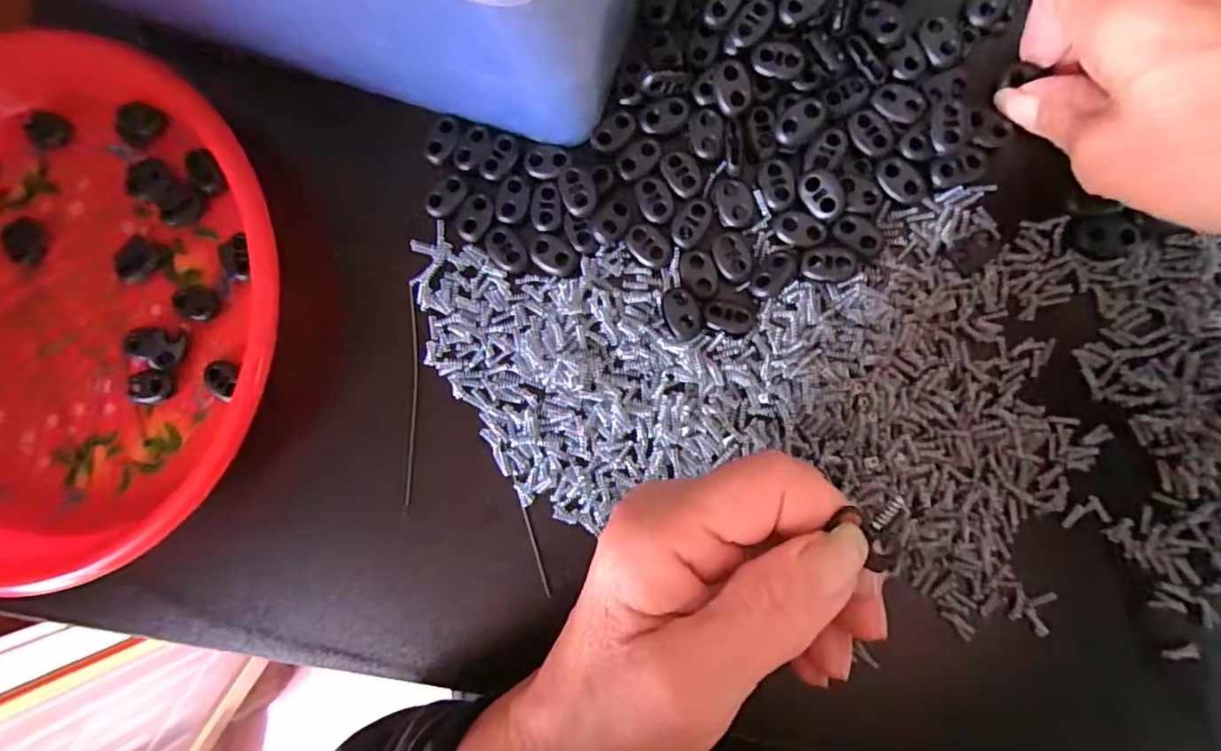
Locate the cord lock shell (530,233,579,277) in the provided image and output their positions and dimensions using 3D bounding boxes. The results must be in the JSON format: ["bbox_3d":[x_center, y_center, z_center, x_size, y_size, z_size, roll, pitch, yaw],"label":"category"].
[{"bbox_3d":[-0.024,-0.052,0.256,0.022,0.004,0.014,30,92,8],"label":"cord lock shell"}]

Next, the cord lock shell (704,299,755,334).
[{"bbox_3d":[0.048,-0.024,0.244,0.020,0.004,0.013,11,90,8],"label":"cord lock shell"}]

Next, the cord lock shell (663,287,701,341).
[{"bbox_3d":[0.029,-0.025,0.245,0.014,0.008,0.022,-5,88,8],"label":"cord lock shell"}]

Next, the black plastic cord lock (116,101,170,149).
[{"bbox_3d":[-0.223,-0.119,0.287,0.016,0.010,0.021,27,92,8],"label":"black plastic cord lock"}]

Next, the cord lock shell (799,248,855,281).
[{"bbox_3d":[0.086,-0.044,0.239,0.020,0.007,0.012,2,89,8],"label":"cord lock shell"}]

